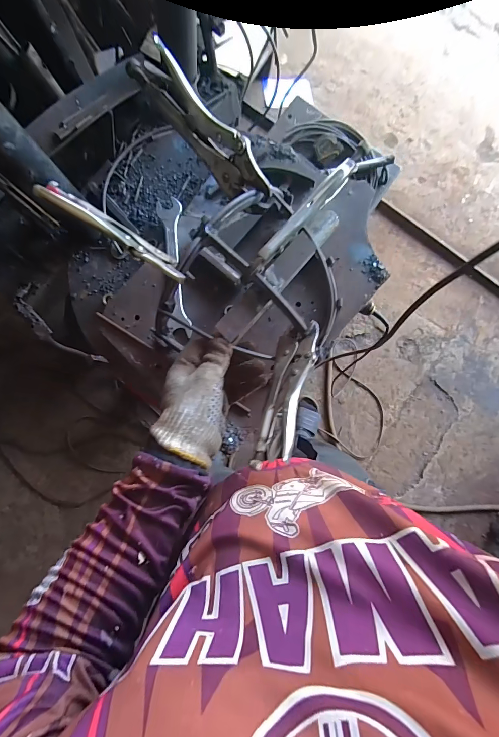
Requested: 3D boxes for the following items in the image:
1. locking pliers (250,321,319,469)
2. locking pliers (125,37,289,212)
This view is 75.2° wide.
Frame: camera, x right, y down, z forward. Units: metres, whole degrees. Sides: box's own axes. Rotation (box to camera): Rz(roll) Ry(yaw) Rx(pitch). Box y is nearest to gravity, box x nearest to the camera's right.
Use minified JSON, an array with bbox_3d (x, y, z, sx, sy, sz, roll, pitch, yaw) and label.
[{"bbox_3d":[0.039,0.024,0.353,0.040,0.030,0.167,18,67,3],"label":"locking pliers"},{"bbox_3d":[-0.052,-0.277,0.376,0.042,0.048,0.250,-42,84,-4],"label":"locking pliers"}]

